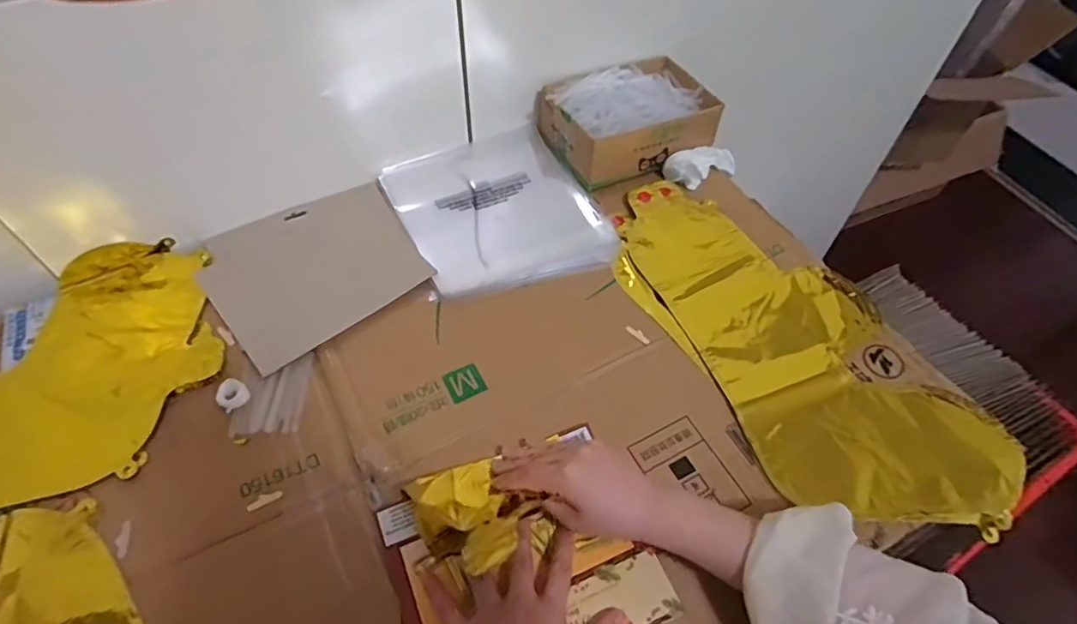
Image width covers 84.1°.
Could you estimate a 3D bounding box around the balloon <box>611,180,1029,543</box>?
[{"bbox_3d":[0.240,0.023,0.594,0.209,0.036,0.430,-24,57,-18],"label":"balloon"}]

